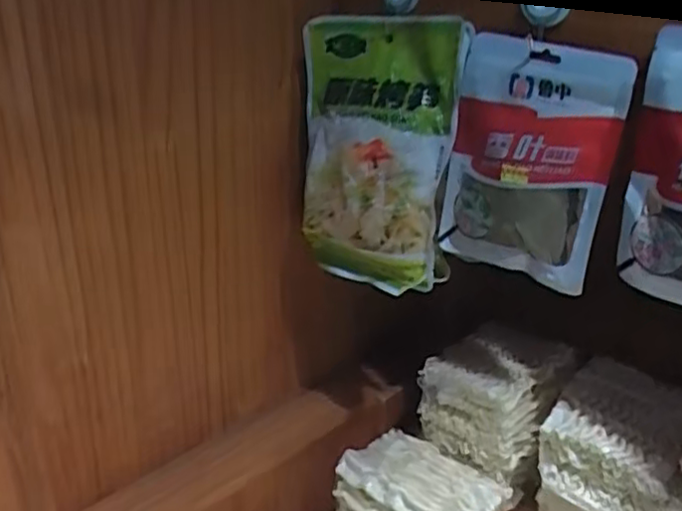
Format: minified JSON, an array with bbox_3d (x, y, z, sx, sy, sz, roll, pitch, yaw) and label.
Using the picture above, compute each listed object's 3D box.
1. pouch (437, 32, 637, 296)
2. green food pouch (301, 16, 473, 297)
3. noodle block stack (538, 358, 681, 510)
[{"bbox_3d":[0.138,-0.065,0.487,0.125,0.172,0.025,19,29,37],"label":"pouch"},{"bbox_3d":[0.020,-0.084,0.545,0.146,0.211,0.035,14,11,29],"label":"green food pouch"},{"bbox_3d":[0.250,0.191,0.598,0.106,0.129,0.124,17,28,33],"label":"noodle block stack"}]

